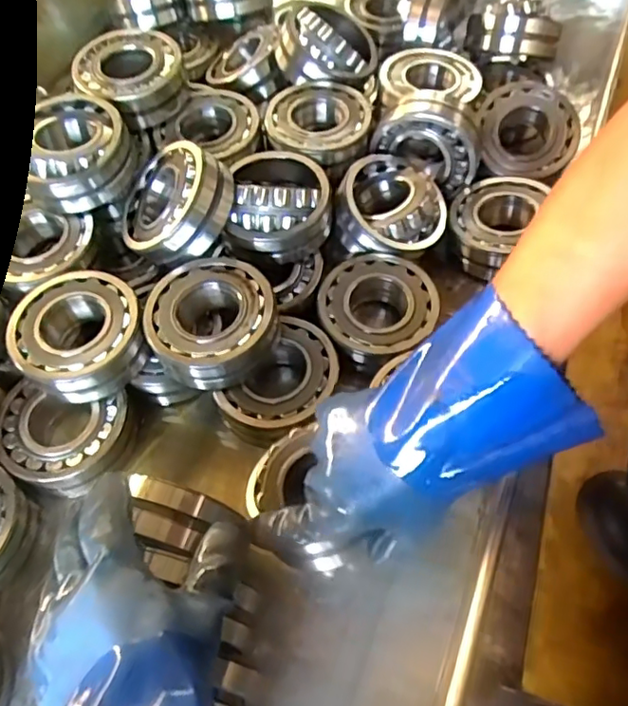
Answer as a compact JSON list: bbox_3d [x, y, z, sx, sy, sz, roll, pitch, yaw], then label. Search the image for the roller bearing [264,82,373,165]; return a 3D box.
[{"bbox_3d":[0.003,-0.257,0.650,0.112,0.028,0.123,-1,59,2],"label":"roller bearing"}]

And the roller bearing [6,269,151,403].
[{"bbox_3d":[-0.213,-0.017,0.532,0.109,0.050,0.112,-1,59,2],"label":"roller bearing"}]

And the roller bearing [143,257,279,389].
[{"bbox_3d":[-0.092,-0.031,0.535,0.114,0.043,0.116,-1,59,2],"label":"roller bearing"}]

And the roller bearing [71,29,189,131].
[{"bbox_3d":[-0.201,-0.307,0.651,0.113,0.046,0.117,-1,59,2],"label":"roller bearing"}]

